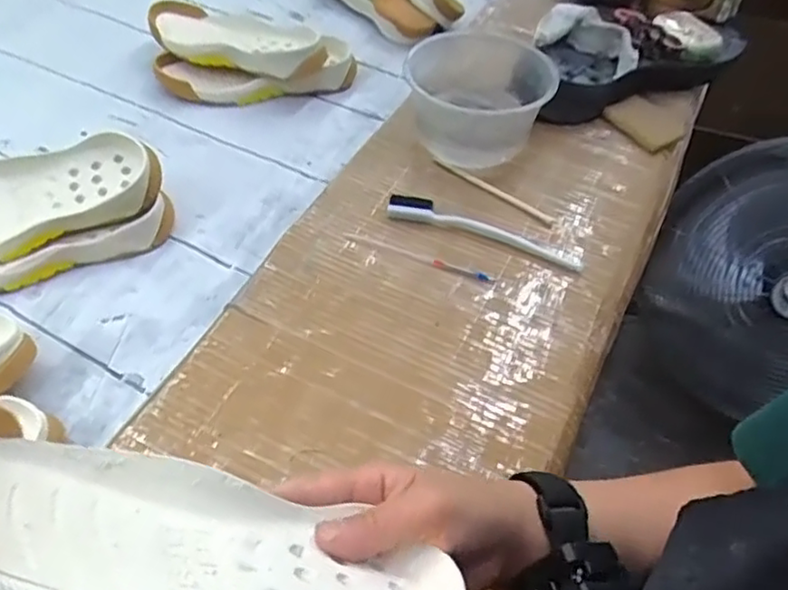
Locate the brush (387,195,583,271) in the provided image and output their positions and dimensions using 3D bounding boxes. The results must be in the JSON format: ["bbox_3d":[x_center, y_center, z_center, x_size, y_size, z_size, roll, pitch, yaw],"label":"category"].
[{"bbox_3d":[0.076,-0.057,0.559,0.168,0.017,0.019,16,51,9],"label":"brush"}]

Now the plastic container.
[{"bbox_3d":[0.083,-0.180,0.619,0.132,0.077,0.128,-1,50,-5],"label":"plastic container"}]

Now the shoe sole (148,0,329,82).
[{"bbox_3d":[-0.179,-0.289,0.743,0.210,0.039,0.081,21,52,13],"label":"shoe sole"}]

